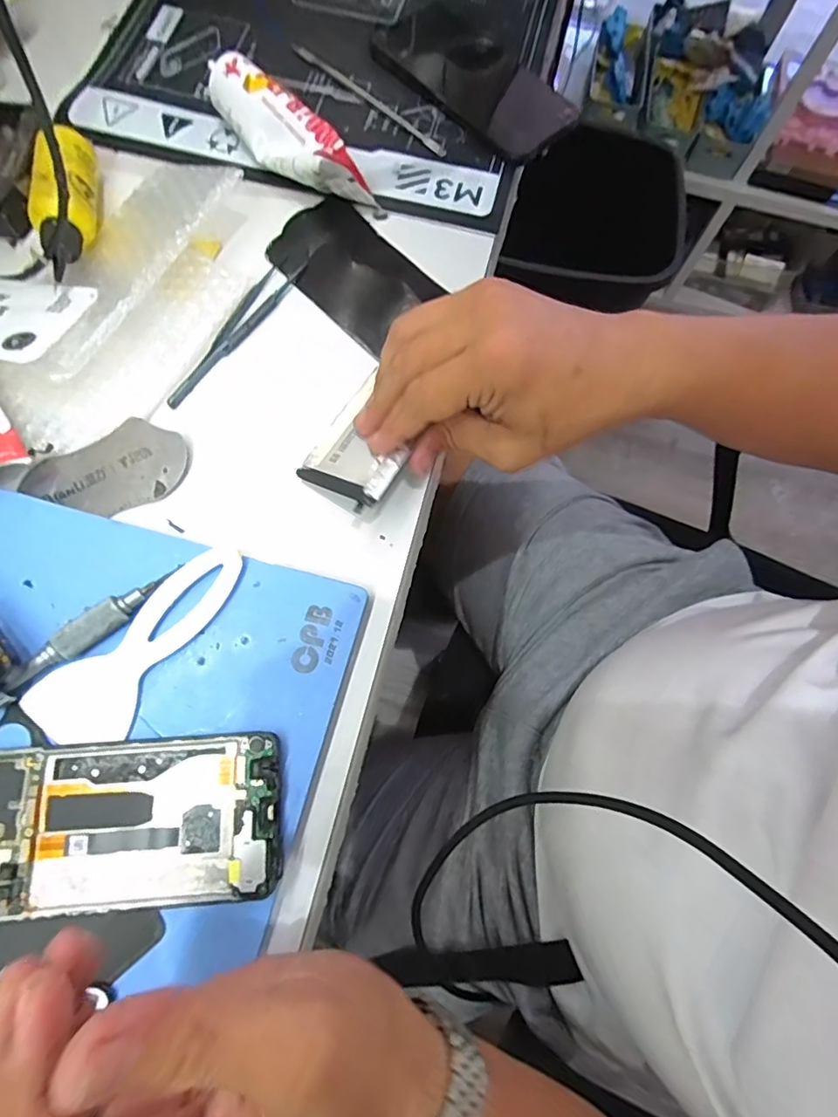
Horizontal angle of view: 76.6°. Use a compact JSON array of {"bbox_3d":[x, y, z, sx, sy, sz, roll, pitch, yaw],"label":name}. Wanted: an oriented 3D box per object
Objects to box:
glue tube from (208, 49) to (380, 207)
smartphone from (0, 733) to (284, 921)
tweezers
[{"bbox_3d":[-0.098,-0.305,0.381,0.153,0.037,0.046,44,76,10],"label":"glue tube"},{"bbox_3d":[-0.146,0.126,0.251,0.159,0.010,0.070,-3,72,-3],"label":"smartphone"},{"bbox_3d":[-0.118,-0.150,0.347,0.019,0.004,0.132,27,74,5],"label":"tweezers"}]

